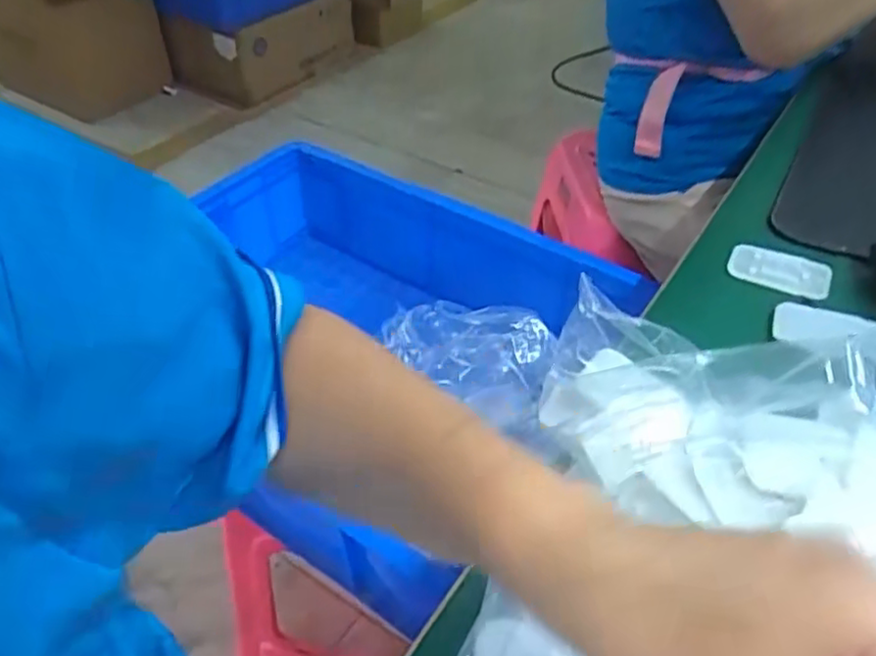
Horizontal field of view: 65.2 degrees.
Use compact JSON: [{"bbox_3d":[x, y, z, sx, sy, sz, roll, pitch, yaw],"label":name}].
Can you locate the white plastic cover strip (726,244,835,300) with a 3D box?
[{"bbox_3d":[0.254,-0.043,0.510,0.069,0.005,0.046,21,45,21],"label":"white plastic cover strip"}]

